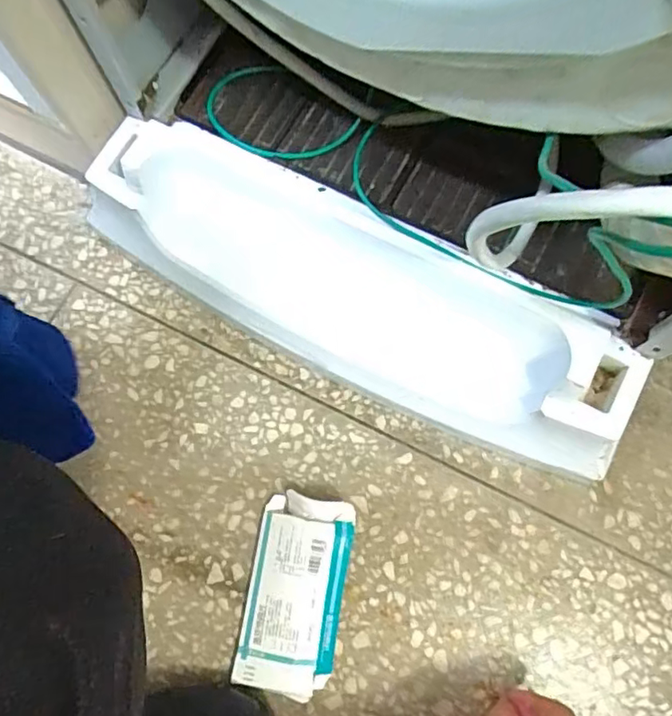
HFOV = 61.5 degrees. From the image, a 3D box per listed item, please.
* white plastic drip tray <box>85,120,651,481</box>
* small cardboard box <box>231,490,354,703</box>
[{"bbox_3d":[0.010,-0.044,0.460,0.456,0.061,0.152,27,121,3],"label":"white plastic drip tray"},{"bbox_3d":[-0.032,0.189,0.454,0.074,0.023,0.148,9,75,3],"label":"small cardboard box"}]

